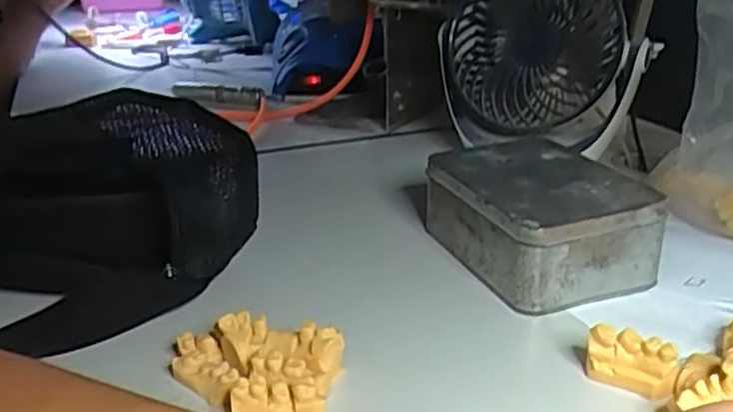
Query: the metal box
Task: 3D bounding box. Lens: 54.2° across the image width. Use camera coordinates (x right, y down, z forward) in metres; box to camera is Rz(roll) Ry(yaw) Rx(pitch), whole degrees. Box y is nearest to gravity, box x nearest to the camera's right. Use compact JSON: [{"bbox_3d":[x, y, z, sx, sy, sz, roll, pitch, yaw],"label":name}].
[{"bbox_3d":[0.098,0.003,0.419,0.089,0.046,0.118,-9,24,-20],"label":"metal box"}]

